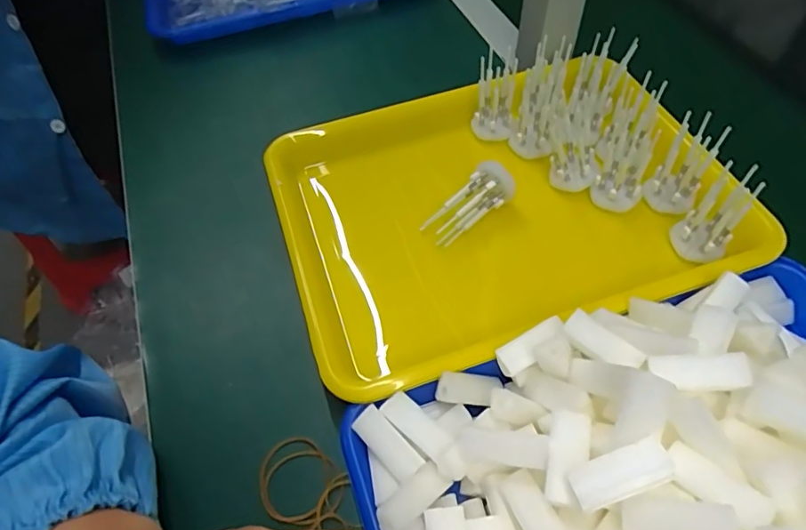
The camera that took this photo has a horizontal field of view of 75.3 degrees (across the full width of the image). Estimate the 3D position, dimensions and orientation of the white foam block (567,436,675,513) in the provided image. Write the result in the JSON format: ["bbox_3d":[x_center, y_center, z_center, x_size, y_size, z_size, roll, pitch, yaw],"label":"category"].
[{"bbox_3d":[0.099,0.095,0.238,0.044,0.013,0.020,-26,56,6],"label":"white foam block"}]

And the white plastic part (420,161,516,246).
[{"bbox_3d":[0.052,-0.046,0.401,0.075,0.022,0.026,-43,61,3],"label":"white plastic part"}]

